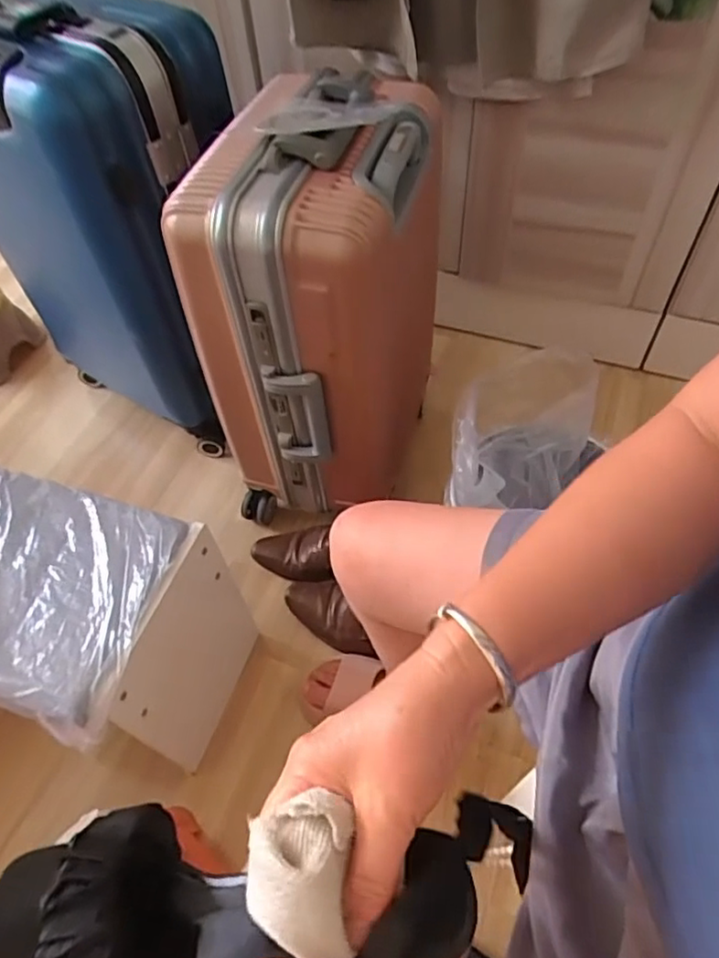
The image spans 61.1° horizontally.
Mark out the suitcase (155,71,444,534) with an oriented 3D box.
[{"bbox_3d":[-0.046,-0.240,0.898,0.251,0.550,0.382,17,57,15],"label":"suitcase"}]

